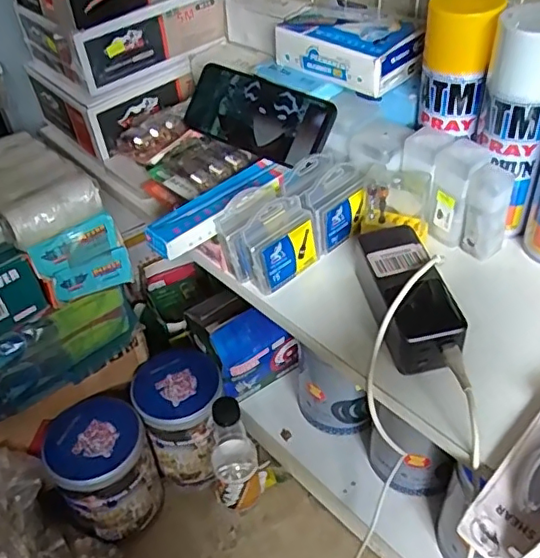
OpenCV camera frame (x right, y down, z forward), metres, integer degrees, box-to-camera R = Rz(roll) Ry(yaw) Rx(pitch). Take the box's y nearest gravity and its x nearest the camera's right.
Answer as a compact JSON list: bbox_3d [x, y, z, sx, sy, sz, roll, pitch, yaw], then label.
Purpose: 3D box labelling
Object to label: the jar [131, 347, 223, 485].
[{"bbox_3d":[-0.116,0.182,0.766,0.111,0.144,0.111,-2,42,2],"label":"jar"}]

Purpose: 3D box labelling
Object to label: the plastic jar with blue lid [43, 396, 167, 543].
[{"bbox_3d":[-0.203,0.236,0.713,0.111,0.140,0.113,-2,42,2],"label":"plastic jar with blue lid"}]

